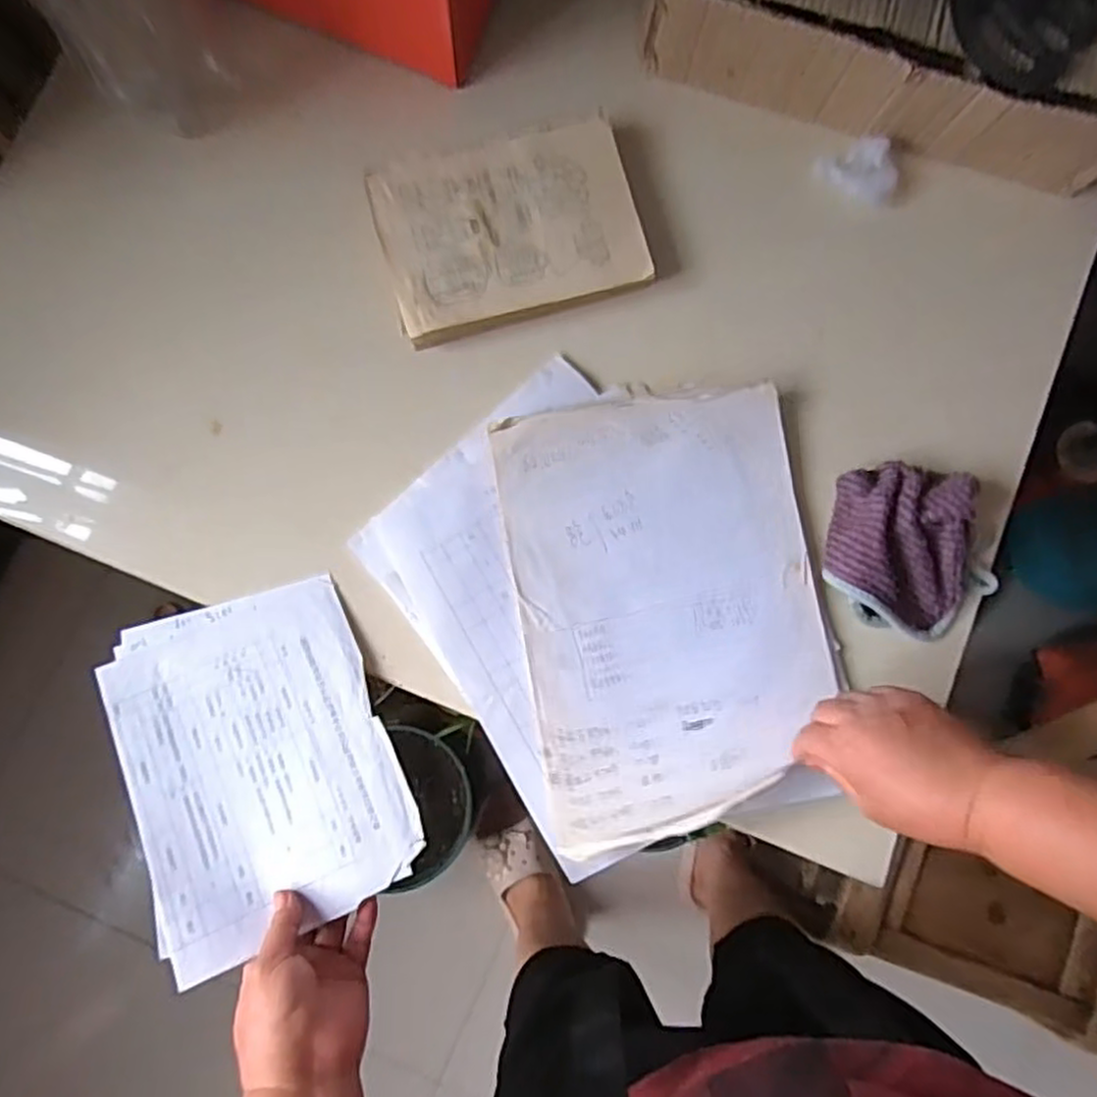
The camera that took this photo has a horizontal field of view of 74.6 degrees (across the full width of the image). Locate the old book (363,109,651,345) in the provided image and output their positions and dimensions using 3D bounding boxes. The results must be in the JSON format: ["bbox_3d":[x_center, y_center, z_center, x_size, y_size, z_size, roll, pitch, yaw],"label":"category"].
[{"bbox_3d":[-0.028,-0.232,0.526,0.182,0.022,0.129,-16,85,-4],"label":"old book"}]

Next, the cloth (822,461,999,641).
[{"bbox_3d":[0.260,0.002,0.502,0.117,0.043,0.112,12,84,-1],"label":"cloth"}]

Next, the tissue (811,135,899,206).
[{"bbox_3d":[0.234,-0.280,0.539,0.056,0.016,0.048,-22,85,-4],"label":"tissue"}]

